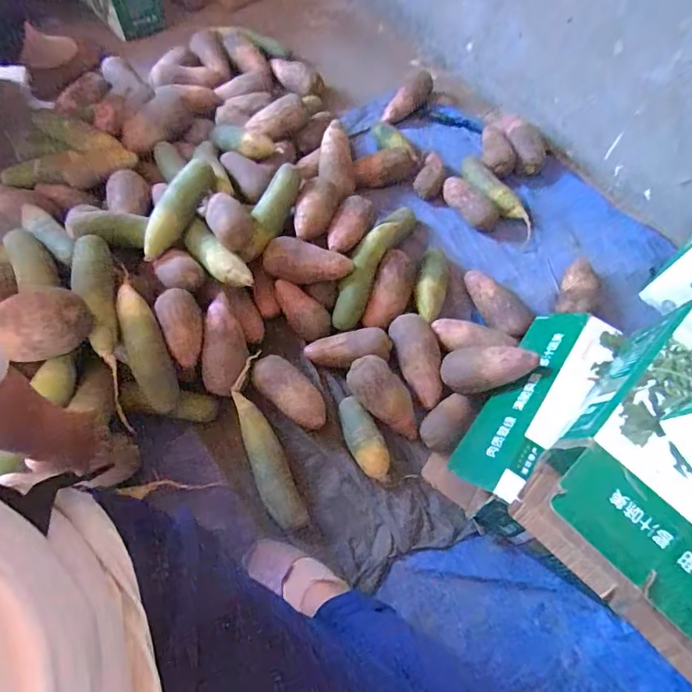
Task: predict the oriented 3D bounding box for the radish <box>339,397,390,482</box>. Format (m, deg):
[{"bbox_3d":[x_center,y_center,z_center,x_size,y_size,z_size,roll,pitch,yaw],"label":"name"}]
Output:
[{"bbox_3d":[0.028,0.147,0.754,0.058,0.044,0.135,-16,64,-12],"label":"radish"}]

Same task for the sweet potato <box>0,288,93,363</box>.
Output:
[{"bbox_3d":[-0.415,-0.038,0.636,0.112,0.063,0.086,-27,67,-17],"label":"sweet potato"}]

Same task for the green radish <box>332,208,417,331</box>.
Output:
[{"bbox_3d":[0.058,-0.174,0.871,0.057,0.071,0.305,28,63,11],"label":"green radish"}]

